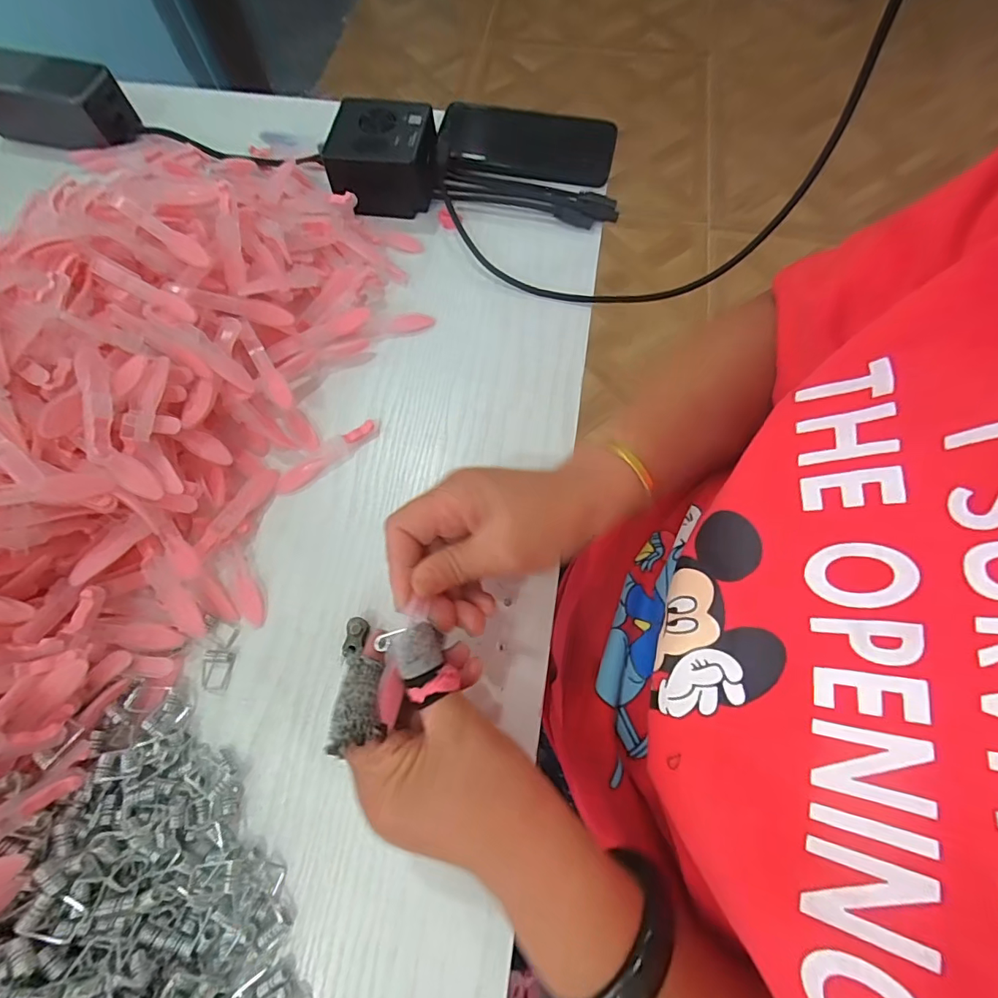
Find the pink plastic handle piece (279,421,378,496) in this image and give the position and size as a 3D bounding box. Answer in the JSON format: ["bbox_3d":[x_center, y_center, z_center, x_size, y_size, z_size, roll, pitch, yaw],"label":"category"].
[{"bbox_3d":[-0.117,-0.030,0.329,0.078,0.006,0.017,-33,71,-13],"label":"pink plastic handle piece"}]

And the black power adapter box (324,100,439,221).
[{"bbox_3d":[-0.091,-0.277,0.392,0.080,0.049,0.074,9,67,4],"label":"black power adapter box"}]

